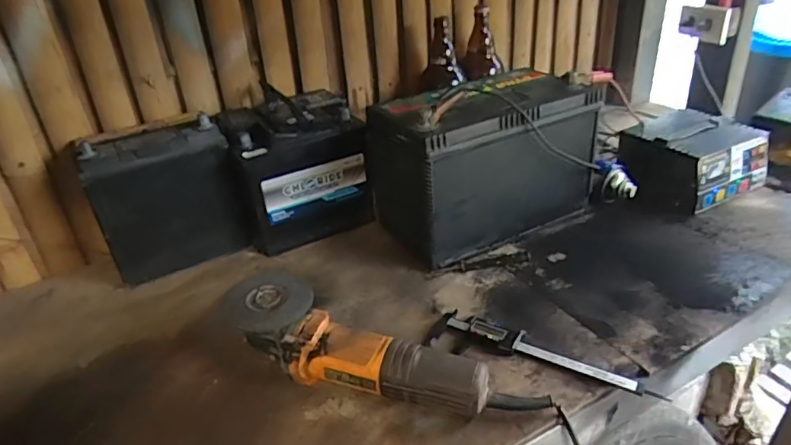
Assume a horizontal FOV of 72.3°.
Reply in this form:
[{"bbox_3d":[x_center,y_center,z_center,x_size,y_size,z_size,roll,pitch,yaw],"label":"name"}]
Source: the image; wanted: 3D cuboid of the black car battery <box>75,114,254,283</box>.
[{"bbox_3d":[-0.330,-0.039,0.804,0.190,0.198,0.118,-16,32,-19],"label":"black car battery"}]

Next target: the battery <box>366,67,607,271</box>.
[{"bbox_3d":[0.136,-0.097,0.814,0.308,0.213,0.174,-17,32,-19],"label":"battery"}]

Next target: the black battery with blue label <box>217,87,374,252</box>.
[{"bbox_3d":[-0.161,-0.090,0.871,0.200,0.188,0.172,-19,33,-22],"label":"black battery with blue label"}]

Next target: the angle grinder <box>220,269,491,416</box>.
[{"bbox_3d":[-0.045,0.135,0.575,0.294,0.072,0.092,18,35,13],"label":"angle grinder"}]

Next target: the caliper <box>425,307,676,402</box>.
[{"bbox_3d":[0.159,0.142,0.612,0.259,0.015,0.057,11,34,26],"label":"caliper"}]

